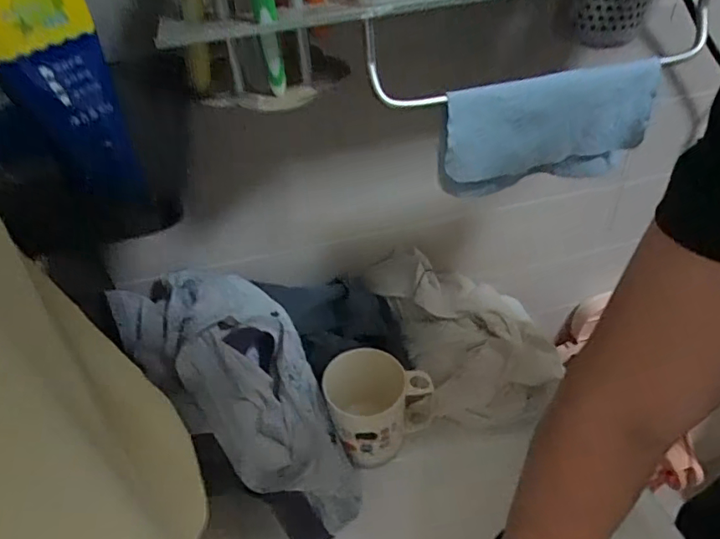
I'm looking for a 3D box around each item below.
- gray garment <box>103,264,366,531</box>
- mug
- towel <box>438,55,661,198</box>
[{"bbox_3d":[-0.095,0.115,0.480,0.303,0.069,0.146,49,55,1],"label":"gray garment"},{"bbox_3d":[0.023,0.142,0.524,0.108,0.093,0.079,-7,41,-3],"label":"mug"},{"bbox_3d":[0.136,-0.100,0.375,0.155,0.085,0.016,-8,41,-4],"label":"towel"}]

